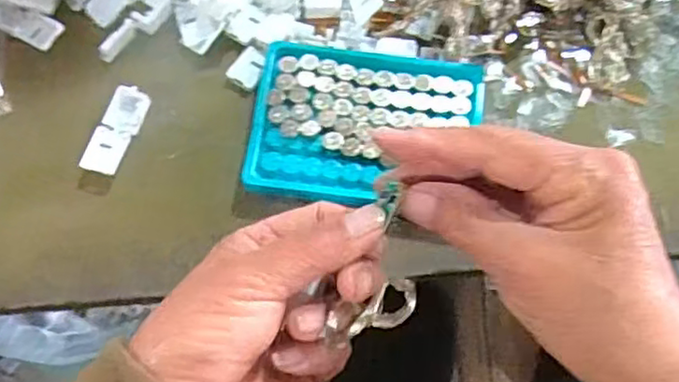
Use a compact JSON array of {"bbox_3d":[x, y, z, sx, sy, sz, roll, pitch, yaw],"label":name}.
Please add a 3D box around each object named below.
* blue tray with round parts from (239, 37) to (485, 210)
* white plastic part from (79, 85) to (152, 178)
[{"bbox_3d":[0.016,-0.038,0.387,0.130,0.017,0.090,6,71,0],"label":"blue tray with round parts"},{"bbox_3d":[-0.131,-0.035,0.388,0.020,0.013,0.054,20,72,5],"label":"white plastic part"}]

